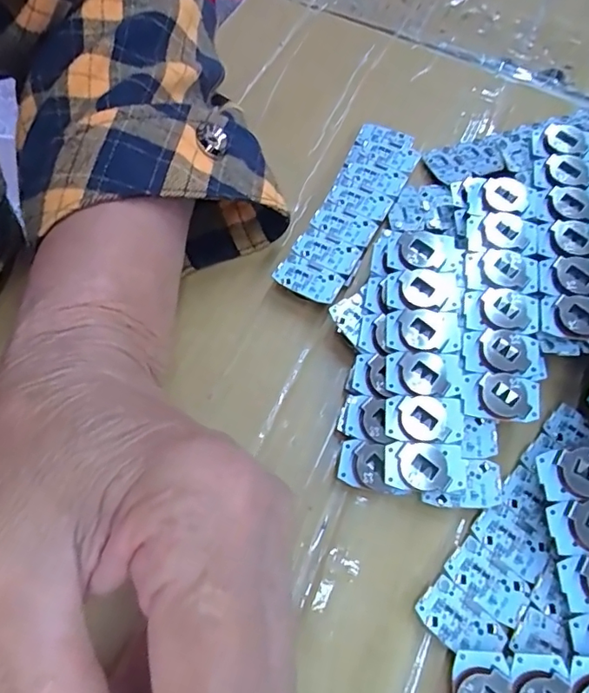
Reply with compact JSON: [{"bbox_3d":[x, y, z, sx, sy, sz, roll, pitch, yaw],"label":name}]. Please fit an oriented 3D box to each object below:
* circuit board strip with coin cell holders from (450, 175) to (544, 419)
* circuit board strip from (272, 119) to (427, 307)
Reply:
[{"bbox_3d":[0.087,-0.031,0.218,0.032,0.013,0.119,4,63,4],"label":"circuit board strip with coin cell holders"},{"bbox_3d":[0.029,-0.069,0.256,0.034,0.006,0.116,23,65,10],"label":"circuit board strip"}]

